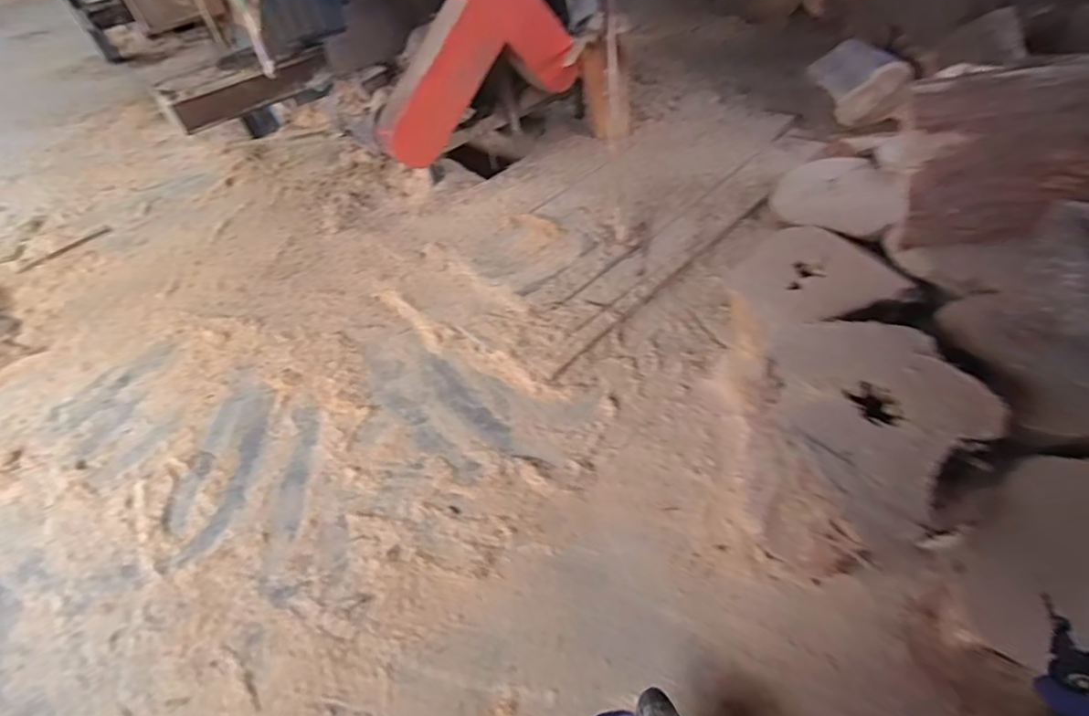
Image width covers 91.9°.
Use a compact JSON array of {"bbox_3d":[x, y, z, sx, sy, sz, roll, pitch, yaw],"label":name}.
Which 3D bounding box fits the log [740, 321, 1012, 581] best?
[{"bbox_3d":[0.690,0.262,1.276,0.425,0.543,0.418,-4,48,5],"label":"log"}]

